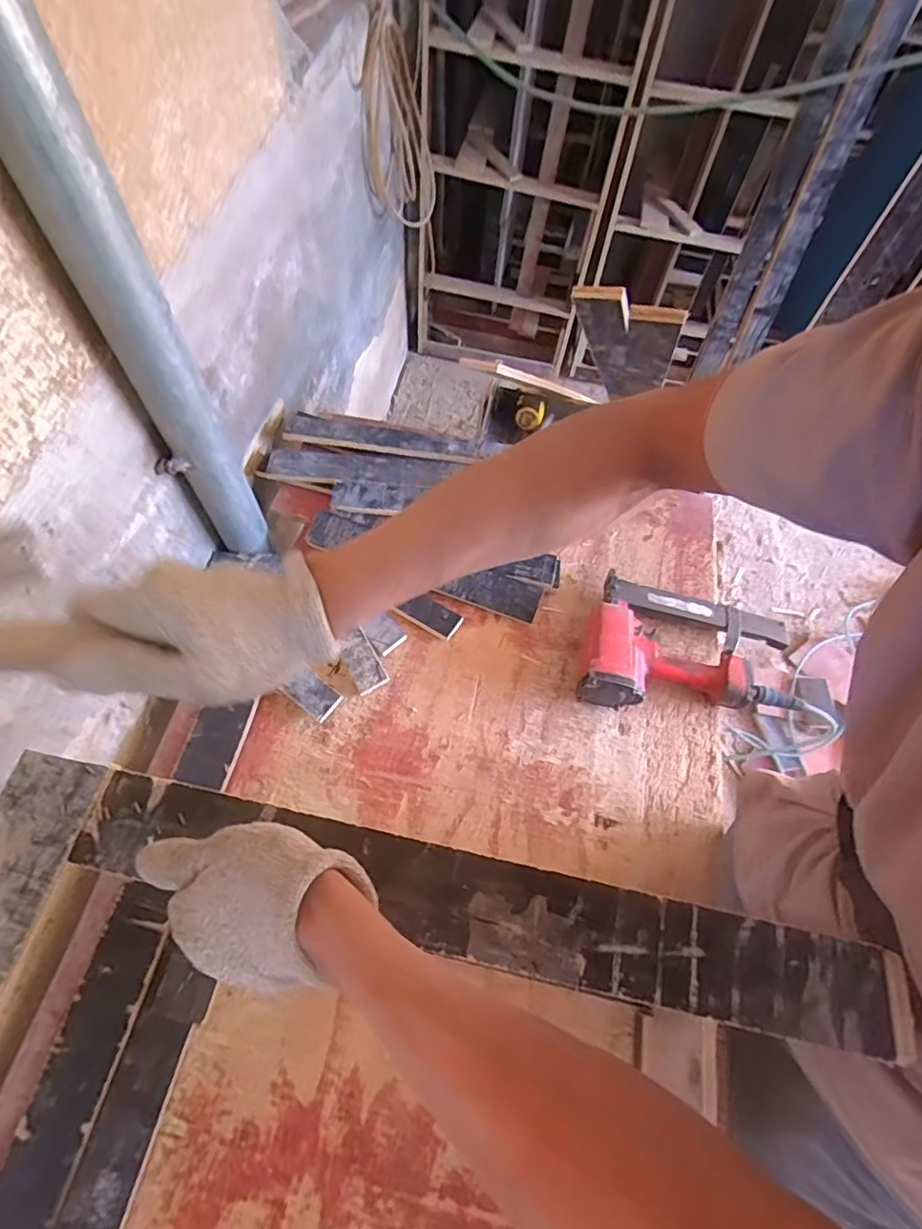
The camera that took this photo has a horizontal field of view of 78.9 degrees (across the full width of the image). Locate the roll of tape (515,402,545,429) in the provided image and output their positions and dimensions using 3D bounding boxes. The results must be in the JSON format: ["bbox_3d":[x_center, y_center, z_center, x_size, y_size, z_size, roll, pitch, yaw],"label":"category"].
[{"bbox_3d":[0.139,-0.402,1.137,0.057,0.047,0.017,-4,45,1],"label":"roll of tape"}]

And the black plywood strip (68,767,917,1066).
[{"bbox_3d":[0.017,0.186,0.358,0.522,0.008,0.063,14,62,3],"label":"black plywood strip"}]

